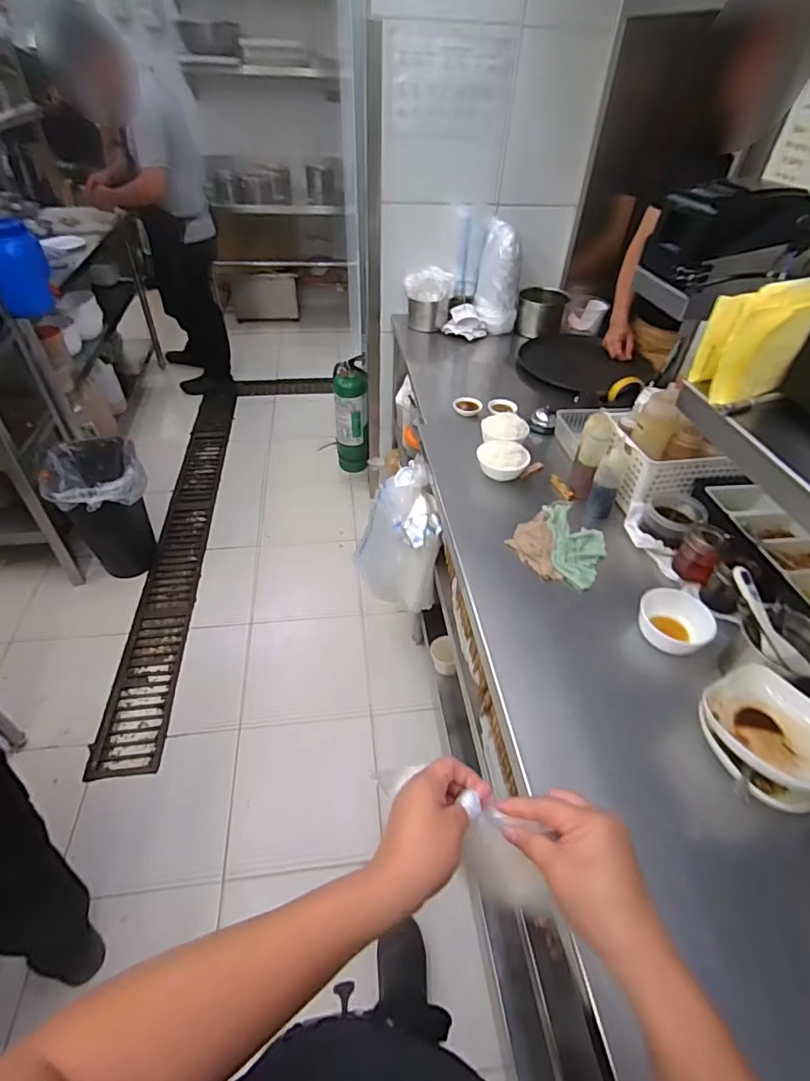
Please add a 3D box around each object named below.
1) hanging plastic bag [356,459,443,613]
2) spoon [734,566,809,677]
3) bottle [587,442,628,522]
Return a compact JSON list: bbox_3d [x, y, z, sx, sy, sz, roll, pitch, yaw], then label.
[{"bbox_3d":[-0.029,0.001,1.403,0.159,0.357,0.288,-11,46,-14],"label":"hanging plastic bag"},{"bbox_3d":[0.517,0.116,0.727,0.042,0.024,0.164,-18,75,-21],"label":"spoon"},{"bbox_3d":[0.392,-0.112,0.986,0.052,0.142,0.046,20,46,17],"label":"bottle"}]

